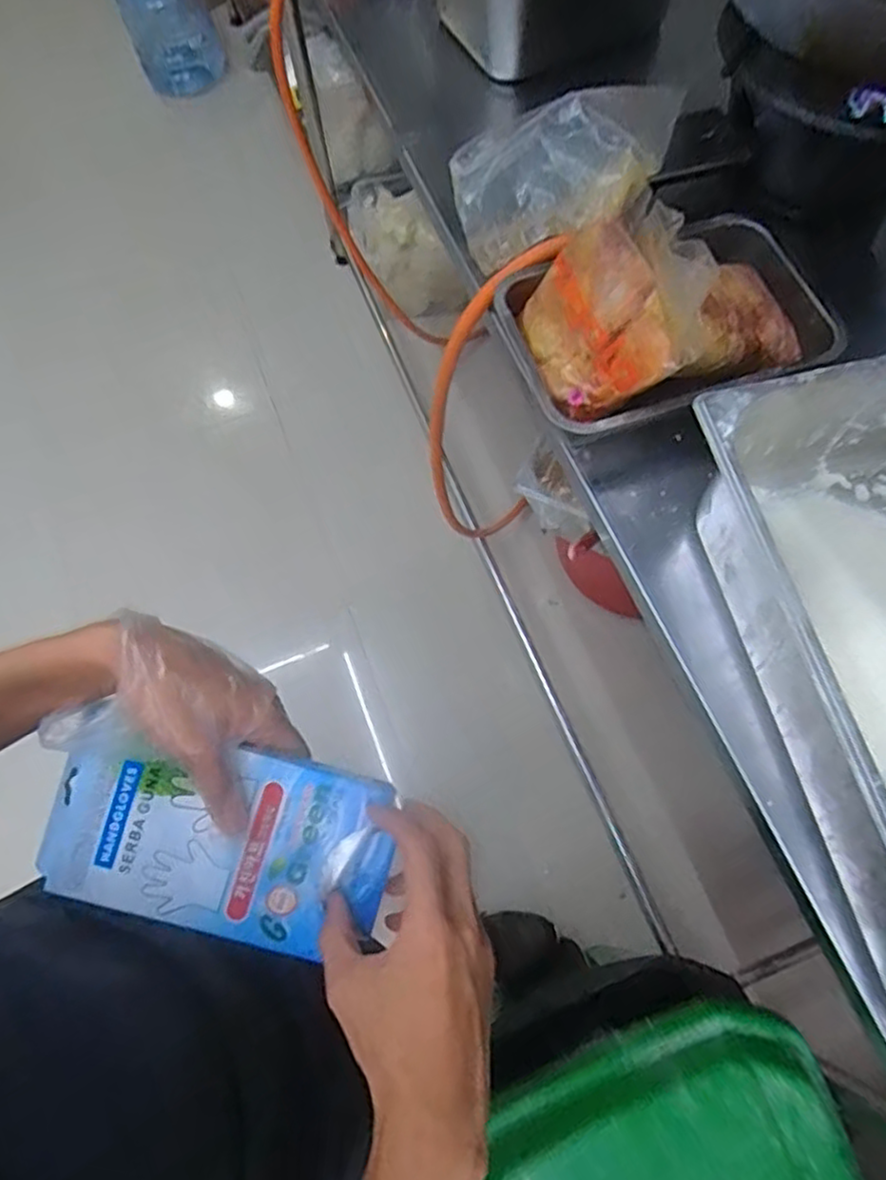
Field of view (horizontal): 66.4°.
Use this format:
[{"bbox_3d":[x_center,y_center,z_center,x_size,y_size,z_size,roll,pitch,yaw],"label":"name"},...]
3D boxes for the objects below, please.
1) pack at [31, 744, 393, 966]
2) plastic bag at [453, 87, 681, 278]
[{"bbox_3d":[-0.140,0.155,0.424,0.210,0.020,0.114,16,89,-4],"label":"pack"},{"bbox_3d":[0.096,-0.335,0.543,0.180,0.084,0.068,-22,70,-9],"label":"plastic bag"}]

